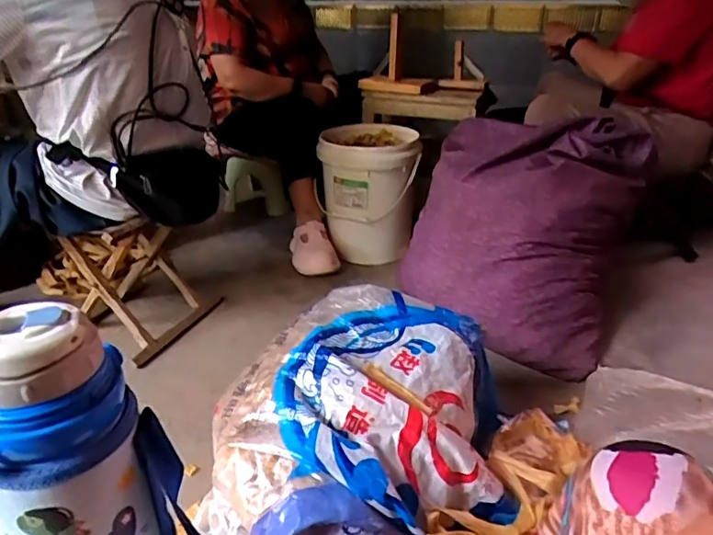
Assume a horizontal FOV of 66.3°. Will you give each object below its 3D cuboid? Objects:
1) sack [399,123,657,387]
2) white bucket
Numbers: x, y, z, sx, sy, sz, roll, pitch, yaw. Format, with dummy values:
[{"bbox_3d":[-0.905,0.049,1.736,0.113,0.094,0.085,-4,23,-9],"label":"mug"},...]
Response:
[{"bbox_3d":[0.397,-0.098,1.300,0.441,0.408,0.461,17,31,29],"label":"sack"},{"bbox_3d":[0.042,-0.230,1.646,0.275,0.361,0.275,0,27,0],"label":"white bucket"}]

